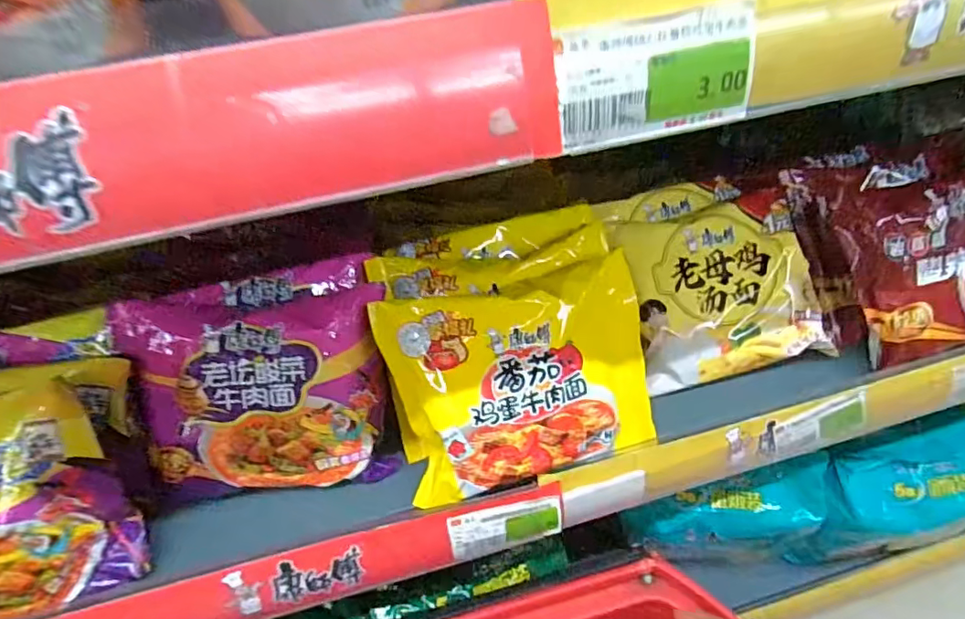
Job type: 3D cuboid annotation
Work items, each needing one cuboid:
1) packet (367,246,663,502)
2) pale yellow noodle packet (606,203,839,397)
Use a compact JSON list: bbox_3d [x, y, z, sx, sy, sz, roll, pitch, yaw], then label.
[{"bbox_3d":[0.030,0.048,0.362,0.175,0.138,0.045,-13,8,-5],"label":"packet"},{"bbox_3d":[0.185,-0.013,0.422,0.137,0.045,0.131,-13,83,0],"label":"pale yellow noodle packet"}]

